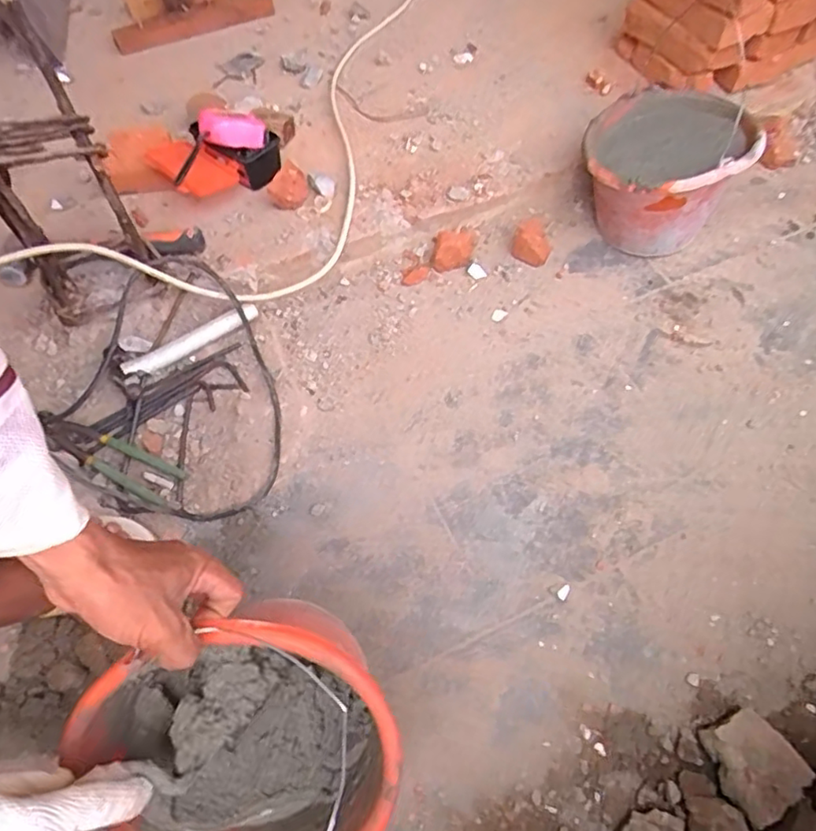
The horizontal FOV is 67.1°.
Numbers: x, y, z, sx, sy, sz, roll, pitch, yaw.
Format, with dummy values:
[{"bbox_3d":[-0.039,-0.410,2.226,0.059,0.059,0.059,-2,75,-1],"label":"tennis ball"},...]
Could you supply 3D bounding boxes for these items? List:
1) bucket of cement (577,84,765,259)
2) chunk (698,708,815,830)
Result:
[{"bbox_3d":[0.374,-0.356,0.935,0.232,0.185,0.240,16,59,12],"label":"bucket of cement"},{"bbox_3d":[0.327,0.329,0.583,0.078,0.040,0.080,-20,59,-11],"label":"chunk"}]

